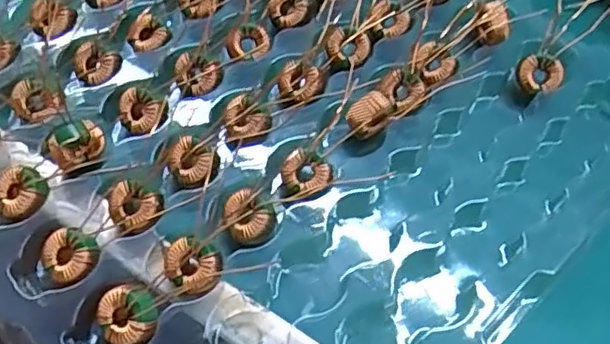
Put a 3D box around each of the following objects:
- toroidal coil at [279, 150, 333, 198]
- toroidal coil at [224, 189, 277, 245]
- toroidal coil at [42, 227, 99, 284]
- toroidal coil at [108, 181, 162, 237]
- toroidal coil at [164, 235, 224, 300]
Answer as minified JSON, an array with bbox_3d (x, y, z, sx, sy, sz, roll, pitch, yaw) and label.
[{"bbox_3d":[0.001,0.000,0.272,0.020,0.006,0.021,2,61,-3],"label":"toroidal coil"},{"bbox_3d":[-0.025,0.018,0.263,0.025,0.007,0.020,41,83,18],"label":"toroidal coil"},{"bbox_3d":[-0.093,0.032,0.248,0.023,0.006,0.019,17,62,5],"label":"toroidal coil"},{"bbox_3d":[-0.071,0.014,0.262,0.020,0.006,0.023,-23,65,-15],"label":"toroidal coil"},{"bbox_3d":[-0.044,0.037,0.249,0.022,0.006,0.024,2,61,-3],"label":"toroidal coil"}]

